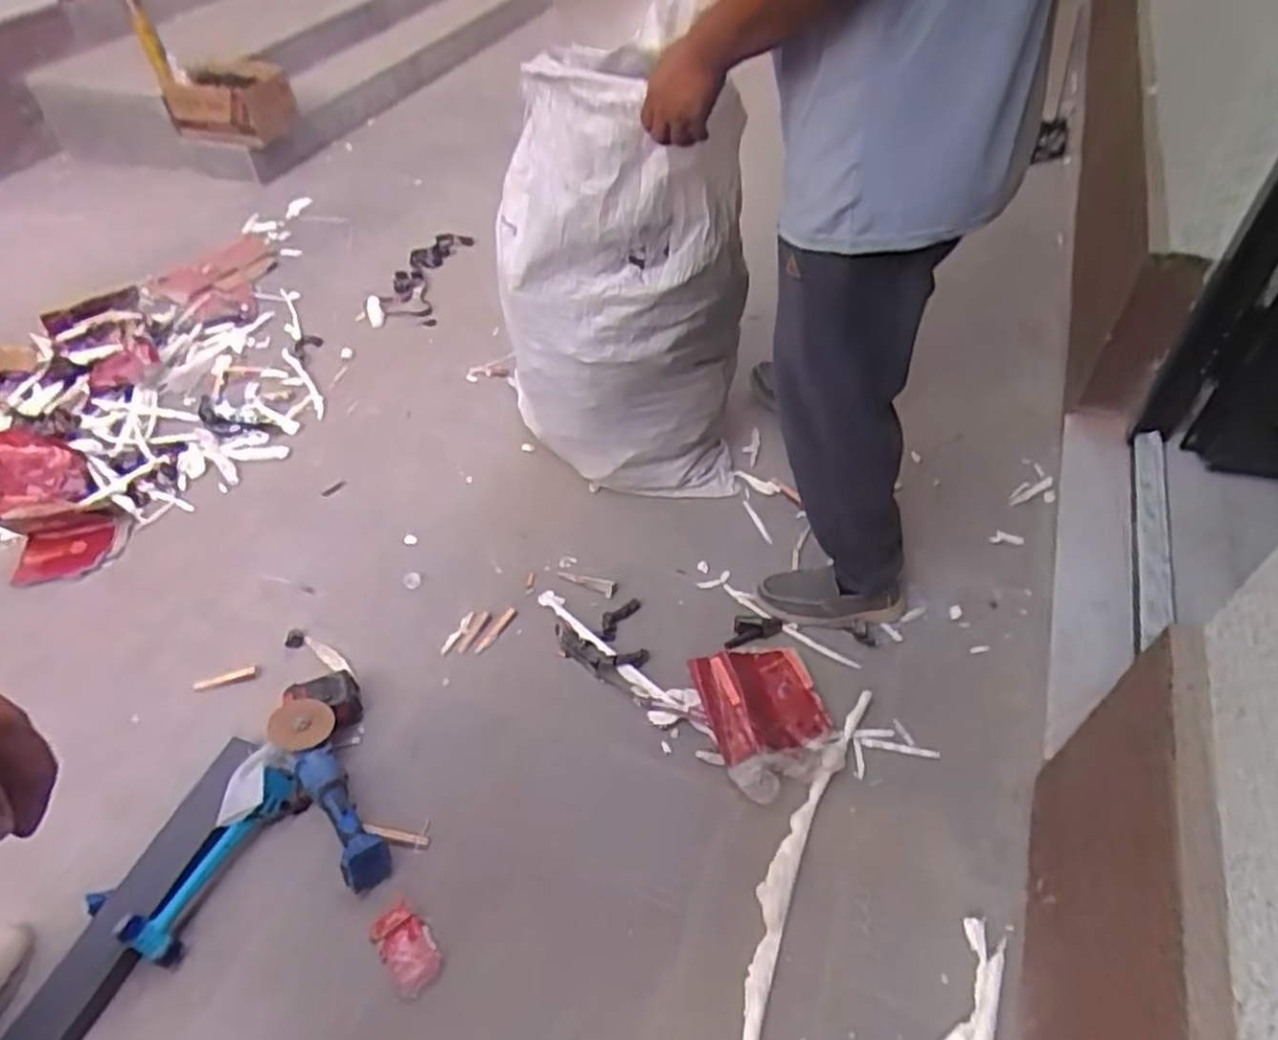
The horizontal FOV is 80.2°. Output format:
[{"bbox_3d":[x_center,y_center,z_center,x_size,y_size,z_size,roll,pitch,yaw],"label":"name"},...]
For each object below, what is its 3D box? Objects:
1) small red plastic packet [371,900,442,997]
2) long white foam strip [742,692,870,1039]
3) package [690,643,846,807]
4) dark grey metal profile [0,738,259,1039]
[{"bbox_3d":[-0.344,0.631,1.124,0.072,0.014,0.129,-31,53,-22],"label":"small red plastic packet"},{"bbox_3d":[0.212,0.608,1.116,0.098,0.030,0.848,14,50,16],"label":"long white foam strip"},{"bbox_3d":[0.229,0.340,1.346,0.212,0.041,0.275,-16,49,-10],"label":"package"},{"bbox_3d":[-0.756,0.584,1.116,0.095,0.033,0.552,16,52,9],"label":"dark grey metal profile"}]

